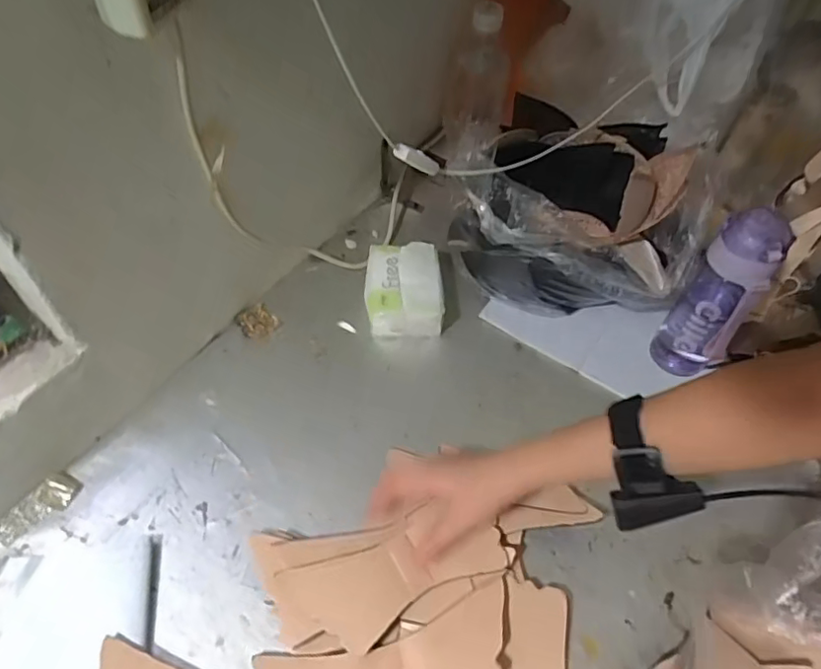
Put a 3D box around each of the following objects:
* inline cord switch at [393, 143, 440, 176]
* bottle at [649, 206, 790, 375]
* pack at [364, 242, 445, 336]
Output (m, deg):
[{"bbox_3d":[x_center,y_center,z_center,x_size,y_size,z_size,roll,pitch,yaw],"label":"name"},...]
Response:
[{"bbox_3d":[0.008,-0.180,0.586,0.059,0.021,0.012,17,41,-40],"label":"inline cord switch"},{"bbox_3d":[0.346,-0.037,0.642,0.062,0.232,0.076,-36,63,-27],"label":"bottle"},{"bbox_3d":[-0.009,-0.055,0.737,0.099,0.062,0.119,0,53,-5],"label":"pack"}]

